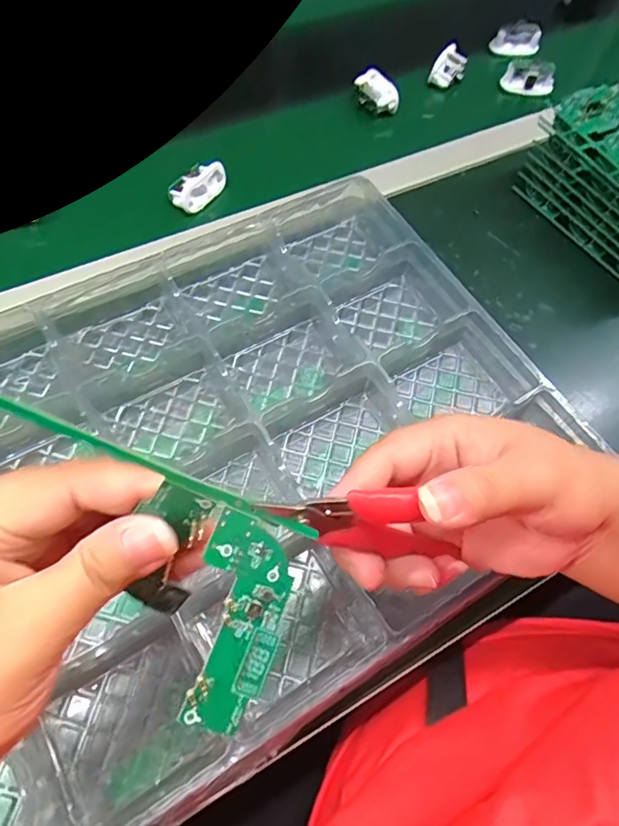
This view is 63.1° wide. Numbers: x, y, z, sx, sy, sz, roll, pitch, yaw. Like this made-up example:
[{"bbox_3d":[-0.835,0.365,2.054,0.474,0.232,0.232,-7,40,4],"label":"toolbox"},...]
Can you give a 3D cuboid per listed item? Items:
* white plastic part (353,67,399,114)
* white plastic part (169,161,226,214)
[{"bbox_3d":[0.071,-0.349,0.549,0.029,0.022,0.060,-19,64,-13],"label":"white plastic part"},{"bbox_3d":[-0.103,-0.212,0.473,0.025,0.022,0.055,32,64,14],"label":"white plastic part"}]

